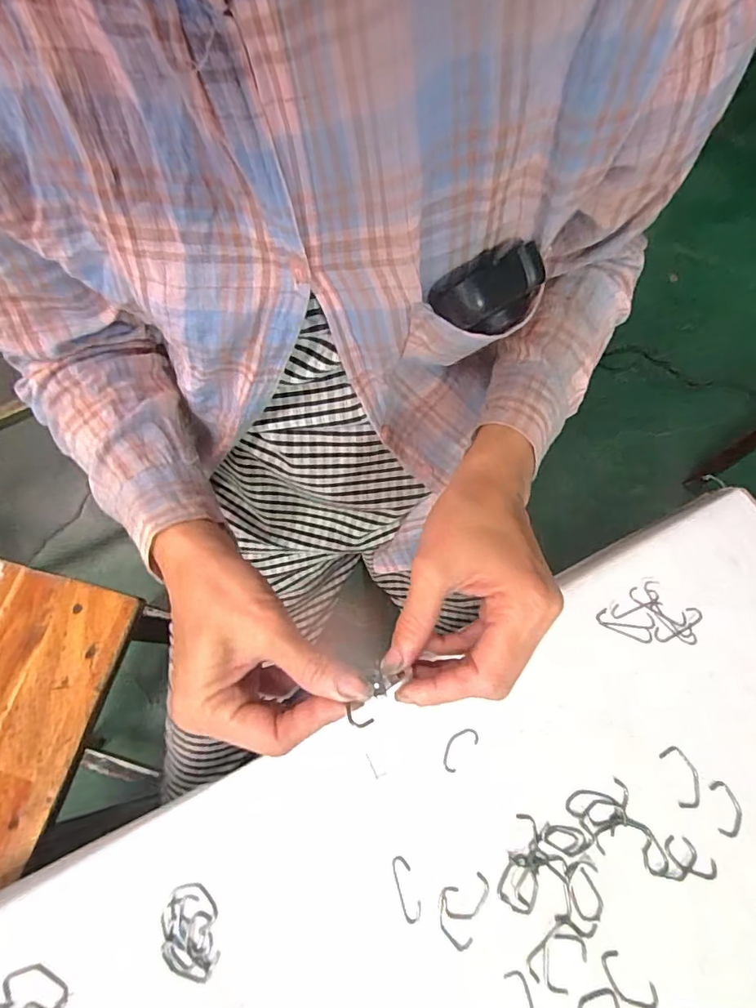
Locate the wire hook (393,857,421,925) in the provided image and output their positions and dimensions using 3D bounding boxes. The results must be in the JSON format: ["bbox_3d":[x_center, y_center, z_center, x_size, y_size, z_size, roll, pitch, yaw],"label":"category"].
[{"bbox_3d":[0.018,0.244,0.323,0.012,0.004,0.036,-15,69,-6],"label":"wire hook"}]

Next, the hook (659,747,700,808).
[{"bbox_3d":[0.208,0.185,0.346,0.020,0.004,0.037,-12,69,-5],"label":"hook"}]

